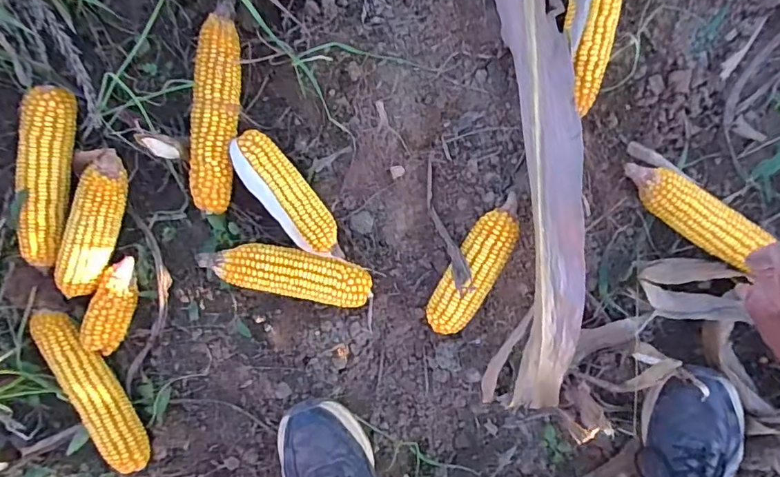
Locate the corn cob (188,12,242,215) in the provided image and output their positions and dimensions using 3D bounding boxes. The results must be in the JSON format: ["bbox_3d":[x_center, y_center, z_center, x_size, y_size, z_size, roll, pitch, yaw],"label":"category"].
[{"bbox_3d":[-0.192,-0.134,0.542,0.052,0.043,0.218,2,100,0],"label":"corn cob"}]

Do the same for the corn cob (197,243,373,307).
[{"bbox_3d":[-0.114,0.037,0.560,0.189,0.052,0.056,11,100,-2],"label":"corn cob"}]

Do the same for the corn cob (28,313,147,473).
[{"bbox_3d":[-0.355,0.182,0.589,0.055,0.047,0.216,-27,99,5],"label":"corn cob"}]

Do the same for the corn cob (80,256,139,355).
[{"bbox_3d":[-0.323,0.080,0.578,0.046,0.037,0.121,24,99,-4],"label":"corn cob"}]

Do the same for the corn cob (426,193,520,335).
[{"bbox_3d":[0.095,0.030,0.555,0.049,0.046,0.166,29,99,-5],"label":"corn cob"}]

